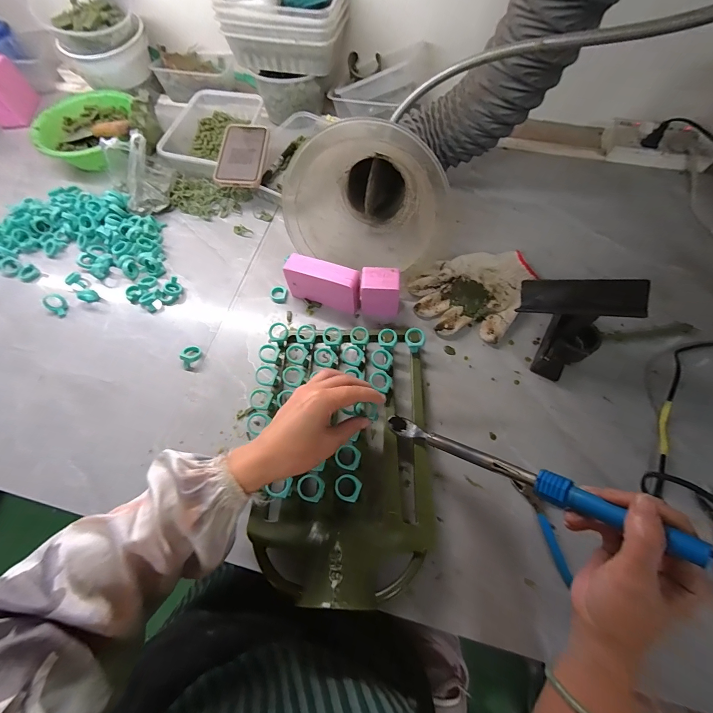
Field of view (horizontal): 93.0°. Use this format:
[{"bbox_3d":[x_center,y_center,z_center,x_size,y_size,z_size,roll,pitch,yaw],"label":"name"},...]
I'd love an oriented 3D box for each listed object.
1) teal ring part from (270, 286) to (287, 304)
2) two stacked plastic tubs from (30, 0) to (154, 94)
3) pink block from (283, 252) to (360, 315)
[{"bbox_3d":[-0.124,-0.100,0.536,0.028,0.009,0.028,-1,66,1],"label":"teal ring part"},{"bbox_3d":[-0.515,-0.646,0.681,0.159,0.131,0.163,-1,66,1],"label":"two stacked plastic tubs"},{"bbox_3d":[-0.048,-0.106,0.503,0.110,0.074,0.033,17,67,9],"label":"pink block"}]

